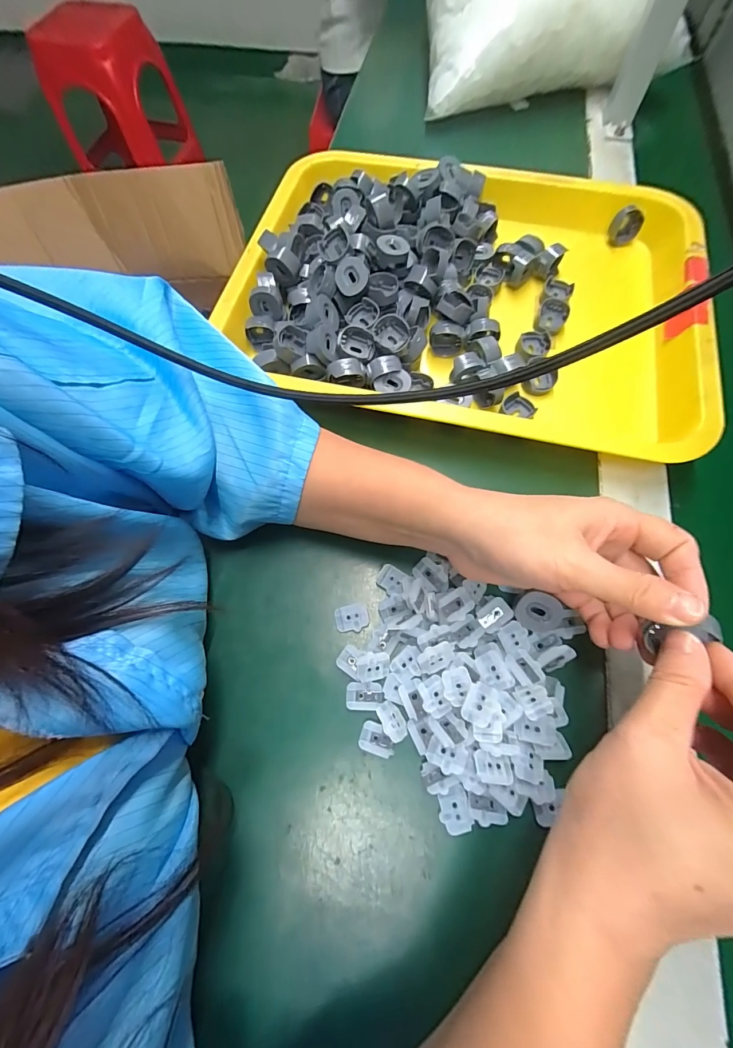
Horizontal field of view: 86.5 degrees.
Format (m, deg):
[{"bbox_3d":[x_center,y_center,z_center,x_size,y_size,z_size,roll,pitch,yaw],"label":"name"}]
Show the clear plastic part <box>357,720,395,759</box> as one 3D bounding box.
[{"bbox_3d":[0.006,0.125,0.225,0.020,0.004,0.015,21,69,9],"label":"clear plastic part"}]

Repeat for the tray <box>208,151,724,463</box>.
[{"bbox_3d":[0.083,-0.206,0.333,0.382,0.053,0.293,14,68,6],"label":"tray"}]

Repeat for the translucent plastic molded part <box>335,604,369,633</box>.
[{"bbox_3d":[-0.010,0.062,0.254,0.021,0.006,0.016,-5,67,-1],"label":"translucent plastic molded part"}]

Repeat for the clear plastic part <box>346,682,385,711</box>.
[{"bbox_3d":[-0.001,0.103,0.234,0.022,0.004,0.016,-1,67,0],"label":"clear plastic part"}]

